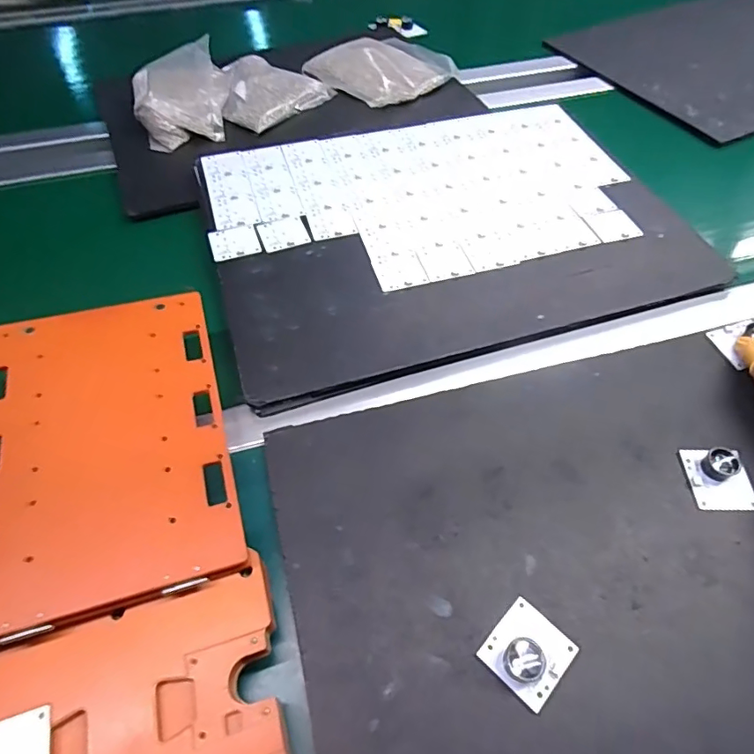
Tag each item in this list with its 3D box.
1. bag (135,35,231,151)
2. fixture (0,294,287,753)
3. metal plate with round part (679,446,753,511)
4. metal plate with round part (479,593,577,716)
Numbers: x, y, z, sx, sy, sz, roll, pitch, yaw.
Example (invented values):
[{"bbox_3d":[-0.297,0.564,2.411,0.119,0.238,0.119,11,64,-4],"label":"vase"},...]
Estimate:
[{"bbox_3d":[-0.259,-0.374,0.671,0.119,0.046,0.157,-13,57,-10],"label":"bag"},{"bbox_3d":[-0.150,0.144,0.299,0.161,0.050,0.448,-15,58,-11],"label":"fixture"},{"bbox_3d":[0.255,0.074,0.377,0.044,0.015,0.047,2,56,0],"label":"metal plate with round part"},{"bbox_3d":[0.093,0.166,0.309,0.045,0.012,0.047,39,64,22],"label":"metal plate with round part"}]

